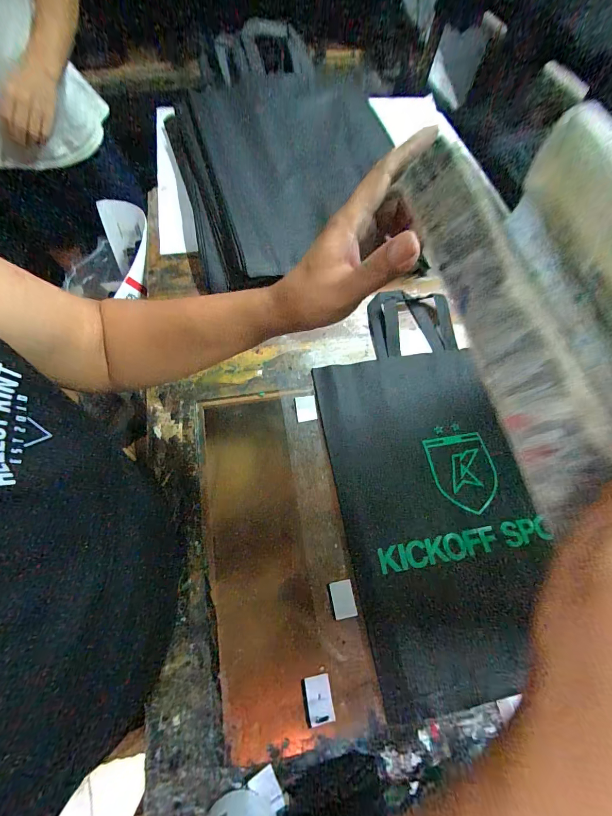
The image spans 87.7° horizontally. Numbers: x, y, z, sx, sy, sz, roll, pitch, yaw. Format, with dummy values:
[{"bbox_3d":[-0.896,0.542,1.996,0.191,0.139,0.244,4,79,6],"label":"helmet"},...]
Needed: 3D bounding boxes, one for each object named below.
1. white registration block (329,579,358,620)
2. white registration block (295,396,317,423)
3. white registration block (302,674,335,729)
[{"bbox_3d":[0.045,0.232,0.387,0.027,0.007,0.038,-7,68,-6],"label":"white registration block"},{"bbox_3d":[0.000,0.001,0.482,0.030,0.005,0.038,-6,68,-6],"label":"white registration block"},{"bbox_3d":[0.013,0.321,0.350,0.031,0.008,0.041,-8,68,-6],"label":"white registration block"}]

